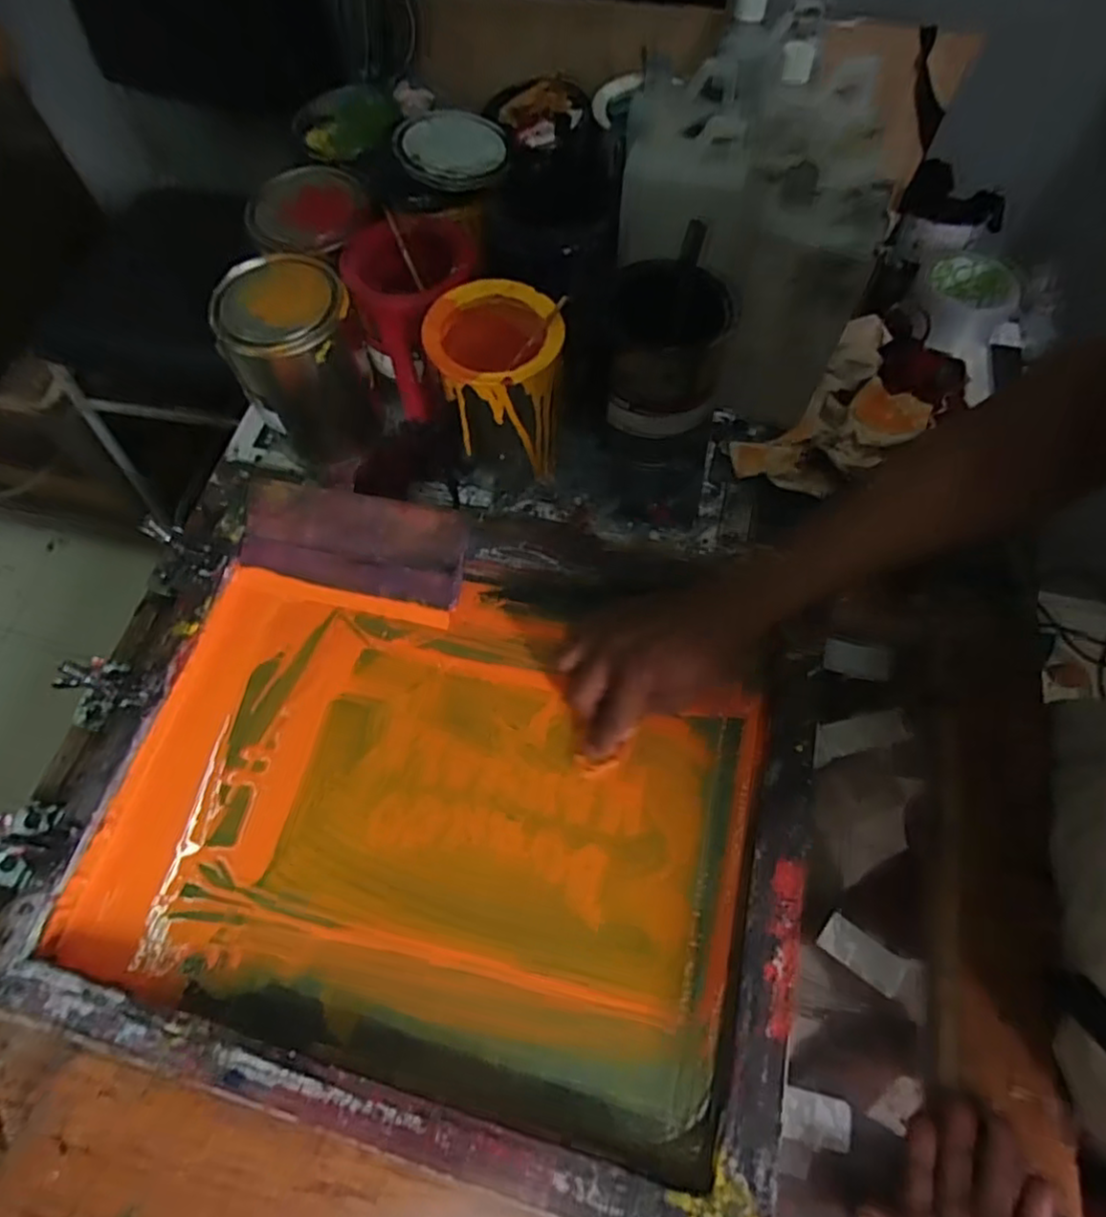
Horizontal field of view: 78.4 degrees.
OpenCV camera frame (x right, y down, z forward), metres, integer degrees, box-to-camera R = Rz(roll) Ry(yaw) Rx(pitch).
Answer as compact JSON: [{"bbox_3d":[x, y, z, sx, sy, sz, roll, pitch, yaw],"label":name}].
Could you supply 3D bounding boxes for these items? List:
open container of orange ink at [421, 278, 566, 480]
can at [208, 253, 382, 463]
[{"bbox_3d":[-0.046,-0.193,0.597,0.111,0.136,0.111,3,64,2],"label":"open container of orange ink"},{"bbox_3d":[-0.219,-0.218,0.609,0.107,0.148,0.101,-12,63,-5],"label":"can"}]

